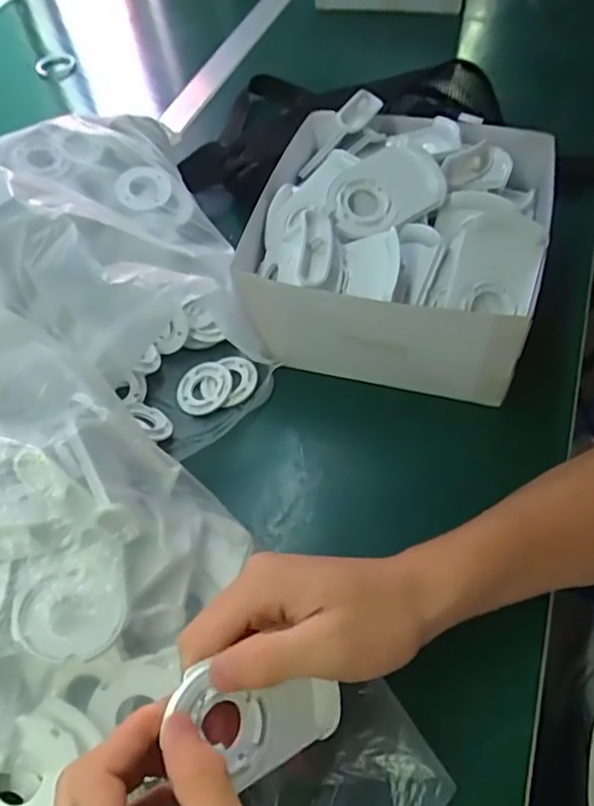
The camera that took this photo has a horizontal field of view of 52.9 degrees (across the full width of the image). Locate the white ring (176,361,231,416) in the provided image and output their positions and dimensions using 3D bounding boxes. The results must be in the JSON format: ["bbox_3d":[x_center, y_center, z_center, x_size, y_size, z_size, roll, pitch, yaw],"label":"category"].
[{"bbox_3d":[-0.071,-0.012,0.454,0.043,0.005,0.042,-20,56,10],"label":"white ring"}]

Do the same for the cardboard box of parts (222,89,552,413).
[{"bbox_3d":[0.072,-0.129,0.454,0.212,0.104,0.206,11,56,13],"label":"cardboard box of parts"}]

